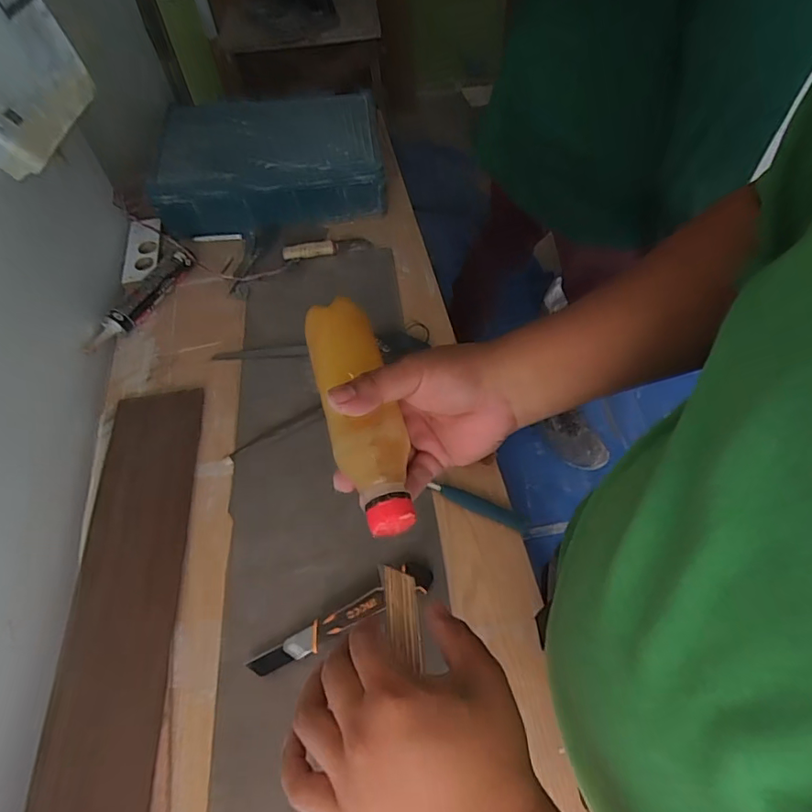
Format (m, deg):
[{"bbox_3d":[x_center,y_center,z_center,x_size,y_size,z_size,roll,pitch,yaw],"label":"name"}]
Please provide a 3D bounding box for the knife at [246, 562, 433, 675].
[{"bbox_3d":[-0.076,0.259,0.647,0.241,0.016,0.041,-23,58,-16],"label":"knife"}]

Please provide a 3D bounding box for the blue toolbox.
[{"bbox_3d":[-0.291,-0.550,1.147,0.479,0.138,0.321,-5,55,0],"label":"blue toolbox"}]

